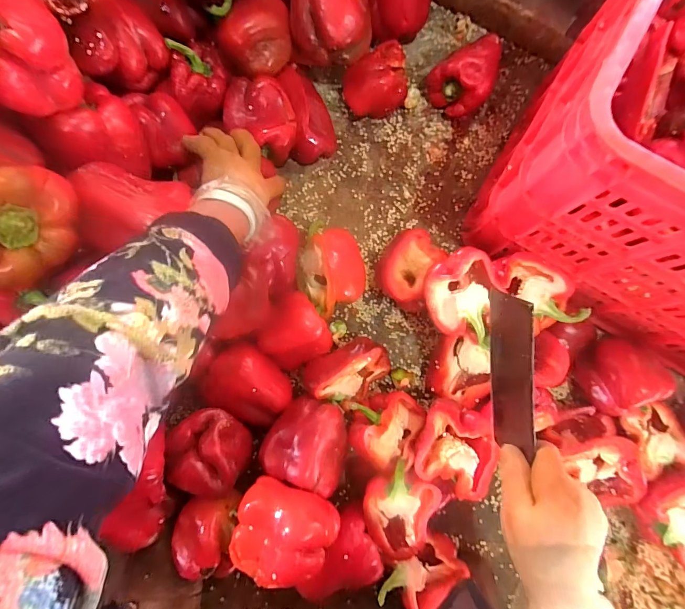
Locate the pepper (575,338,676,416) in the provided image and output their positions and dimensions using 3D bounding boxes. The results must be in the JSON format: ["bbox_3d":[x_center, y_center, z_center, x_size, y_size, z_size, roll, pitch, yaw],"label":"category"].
[{"bbox_3d":[0.373,0.092,0.475,0.083,0.058,0.096,-6,84,-2],"label":"pepper"}]

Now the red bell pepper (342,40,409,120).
[{"bbox_3d":[0.052,-0.344,0.547,0.094,0.066,0.118,8,84,-1],"label":"red bell pepper"}]

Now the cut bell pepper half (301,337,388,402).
[{"bbox_3d":[0.011,0.093,0.479,0.110,0.080,0.077,-28,85,-4],"label":"cut bell pepper half"}]

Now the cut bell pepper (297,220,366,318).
[{"bbox_3d":[-0.018,-0.047,0.491,0.088,0.089,0.105,-28,85,-4],"label":"cut bell pepper"}]

